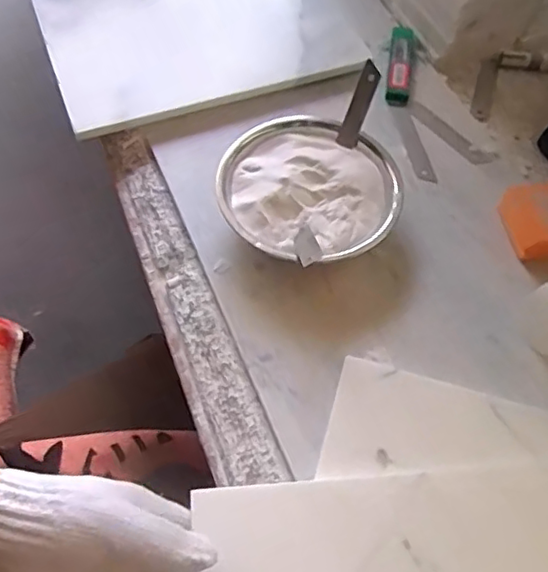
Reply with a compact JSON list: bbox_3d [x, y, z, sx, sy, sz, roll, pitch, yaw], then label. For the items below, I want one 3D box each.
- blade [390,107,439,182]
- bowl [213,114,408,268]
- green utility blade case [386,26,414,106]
[{"bbox_3d":[0.134,-0.138,0.592,0.020,0.004,0.100,-2,56,-12],"label":"blade"},{"bbox_3d":[0.028,-0.077,0.524,0.143,0.049,0.148,1,62,-2],"label":"bowl"},{"bbox_3d":[0.131,-0.231,0.632,0.023,0.015,0.107,9,62,3],"label":"green utility blade case"}]

